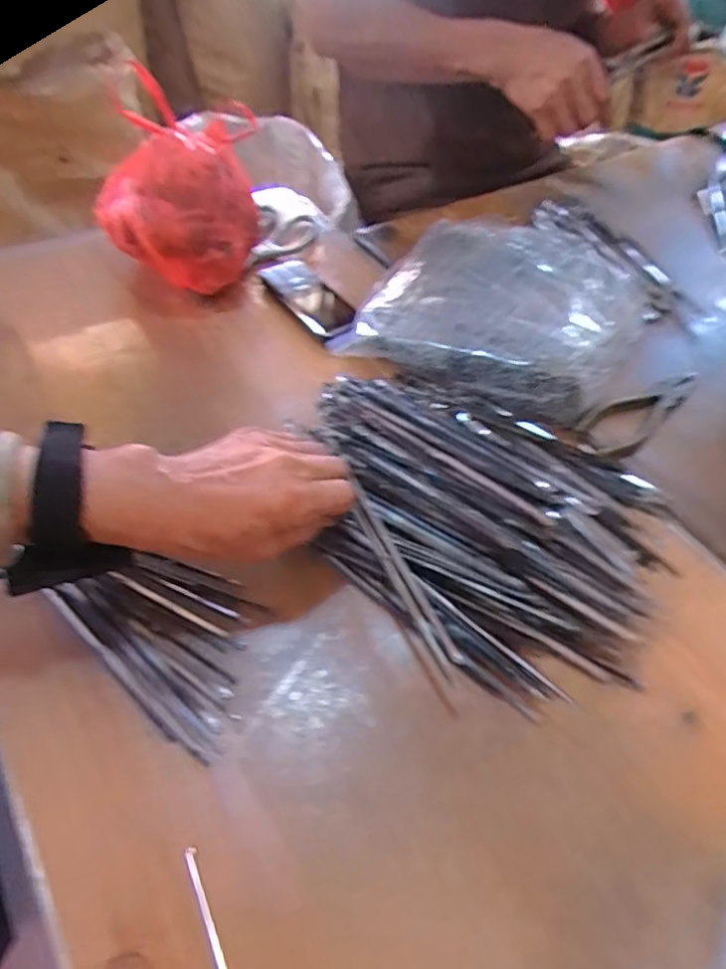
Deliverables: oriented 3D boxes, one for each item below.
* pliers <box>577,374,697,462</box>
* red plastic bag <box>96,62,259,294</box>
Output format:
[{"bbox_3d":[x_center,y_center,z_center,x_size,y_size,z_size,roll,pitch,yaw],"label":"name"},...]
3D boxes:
[{"bbox_3d":[0.250,-0.064,0.502,0.157,0.014,0.045,-30,60,-25],"label":"pliers"},{"bbox_3d":[-0.177,-0.273,0.538,0.143,0.154,0.138,-14,54,-16],"label":"red plastic bag"}]

